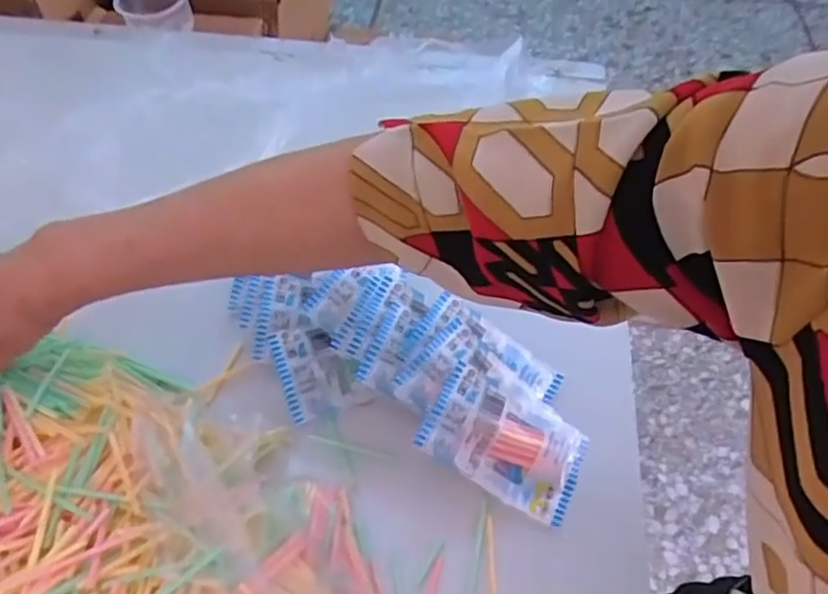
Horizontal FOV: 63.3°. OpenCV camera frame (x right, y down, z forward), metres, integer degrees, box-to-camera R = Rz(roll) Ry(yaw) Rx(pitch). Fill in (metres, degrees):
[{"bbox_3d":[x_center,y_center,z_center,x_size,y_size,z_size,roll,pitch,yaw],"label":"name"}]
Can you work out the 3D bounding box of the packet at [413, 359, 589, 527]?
[{"bbox_3d":[0.059,0.091,0.429,0.103,0.007,0.066,31,61,-5],"label":"packet"}]

